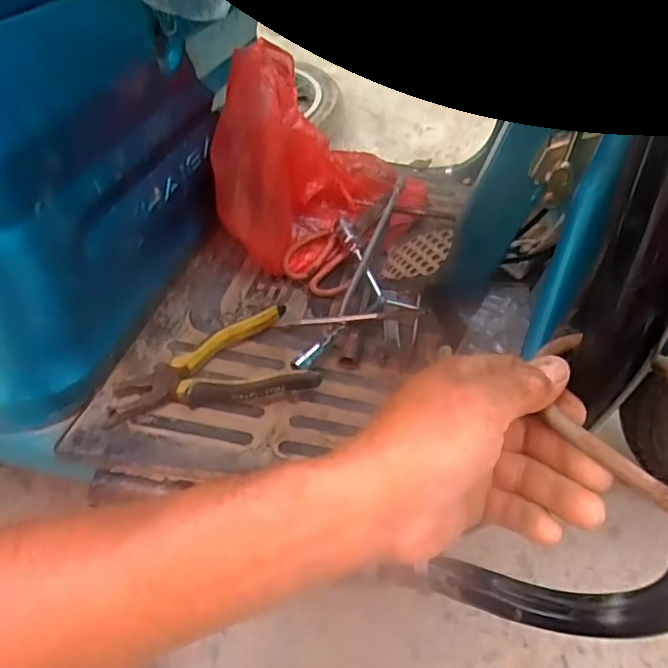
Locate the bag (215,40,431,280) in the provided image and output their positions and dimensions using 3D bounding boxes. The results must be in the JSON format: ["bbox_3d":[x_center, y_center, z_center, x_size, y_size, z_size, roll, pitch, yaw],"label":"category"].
[{"bbox_3d":[-0.009,-0.220,0.707,0.284,0.218,0.166,-34,52,-30],"label":"bag"}]

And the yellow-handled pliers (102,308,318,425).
[{"bbox_3d":[-0.120,0.027,0.574,0.194,0.030,0.110,-8,43,-7],"label":"yellow-handled pliers"}]

